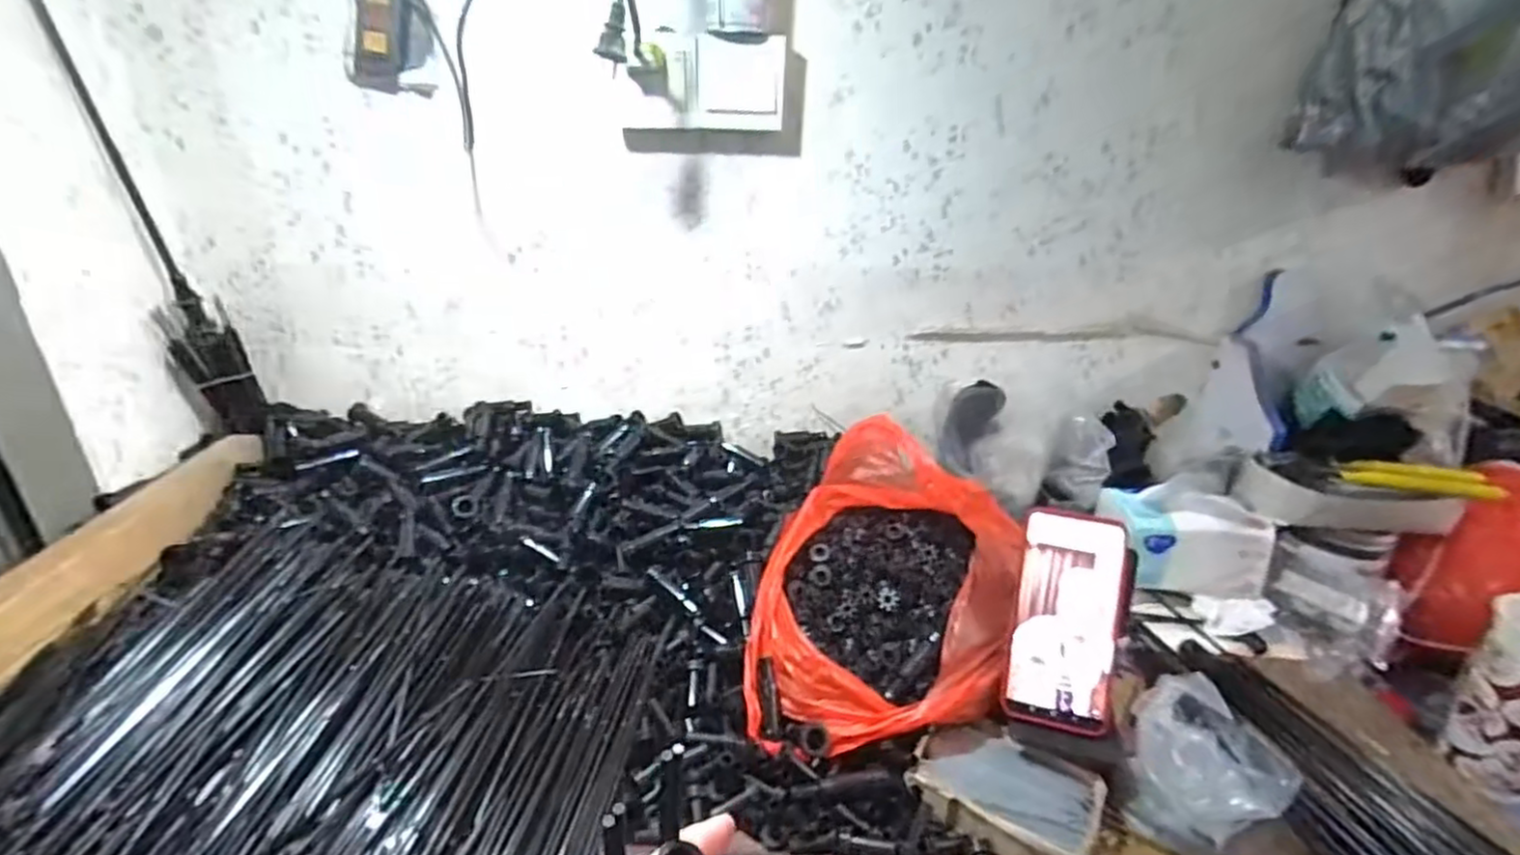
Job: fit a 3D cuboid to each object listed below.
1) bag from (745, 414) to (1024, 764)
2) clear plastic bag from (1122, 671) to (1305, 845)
[{"bbox_3d":[0.107,0.135,0.595,0.209,0.164,0.252,9,26,15],"label":"bag"},{"bbox_3d":[0.340,0.251,0.523,0.103,0.064,0.124,18,30,32],"label":"clear plastic bag"}]

